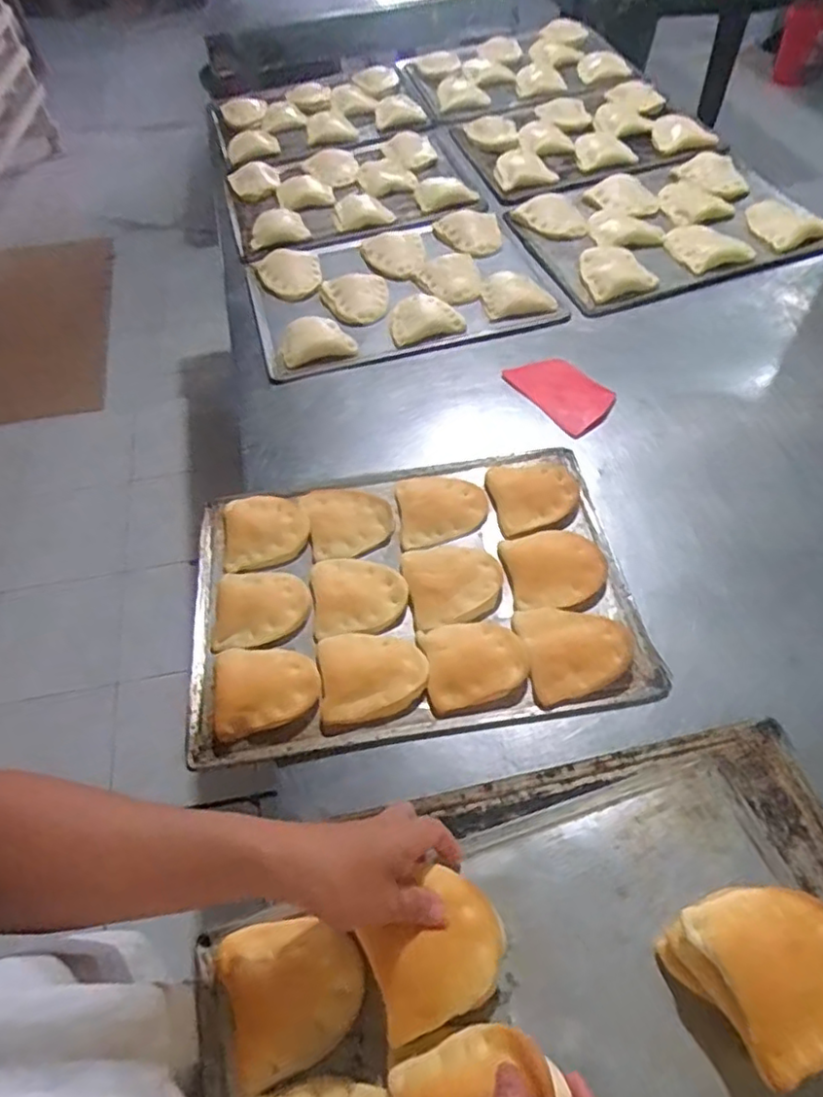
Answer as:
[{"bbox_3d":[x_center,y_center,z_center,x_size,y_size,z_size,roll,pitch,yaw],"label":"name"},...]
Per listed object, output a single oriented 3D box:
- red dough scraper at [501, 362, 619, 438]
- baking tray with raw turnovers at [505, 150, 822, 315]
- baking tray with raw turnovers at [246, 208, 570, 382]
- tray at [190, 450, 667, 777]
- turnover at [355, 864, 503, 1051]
[{"bbox_3d":[0.199,-0.207,0.852,0.093,0.011,0.147,-34,58,-18],"label":"red dough scraper"},{"bbox_3d":[0.414,-0.549,1.049,0.448,0.035,0.340,-17,54,-6],"label":"baking tray with raw turnovers"},{"bbox_3d":[-0.028,-0.417,1.008,0.442,0.034,0.336,-16,54,-6],"label":"baking tray with raw turnovers"},{"bbox_3d":[-0.007,0.033,0.673,0.448,0.031,0.318,-9,54,-1],"label":"tray"},{"bbox_3d":[0.016,0.281,0.449,0.093,0.028,0.085,-21,55,-10],"label":"turnover"}]

